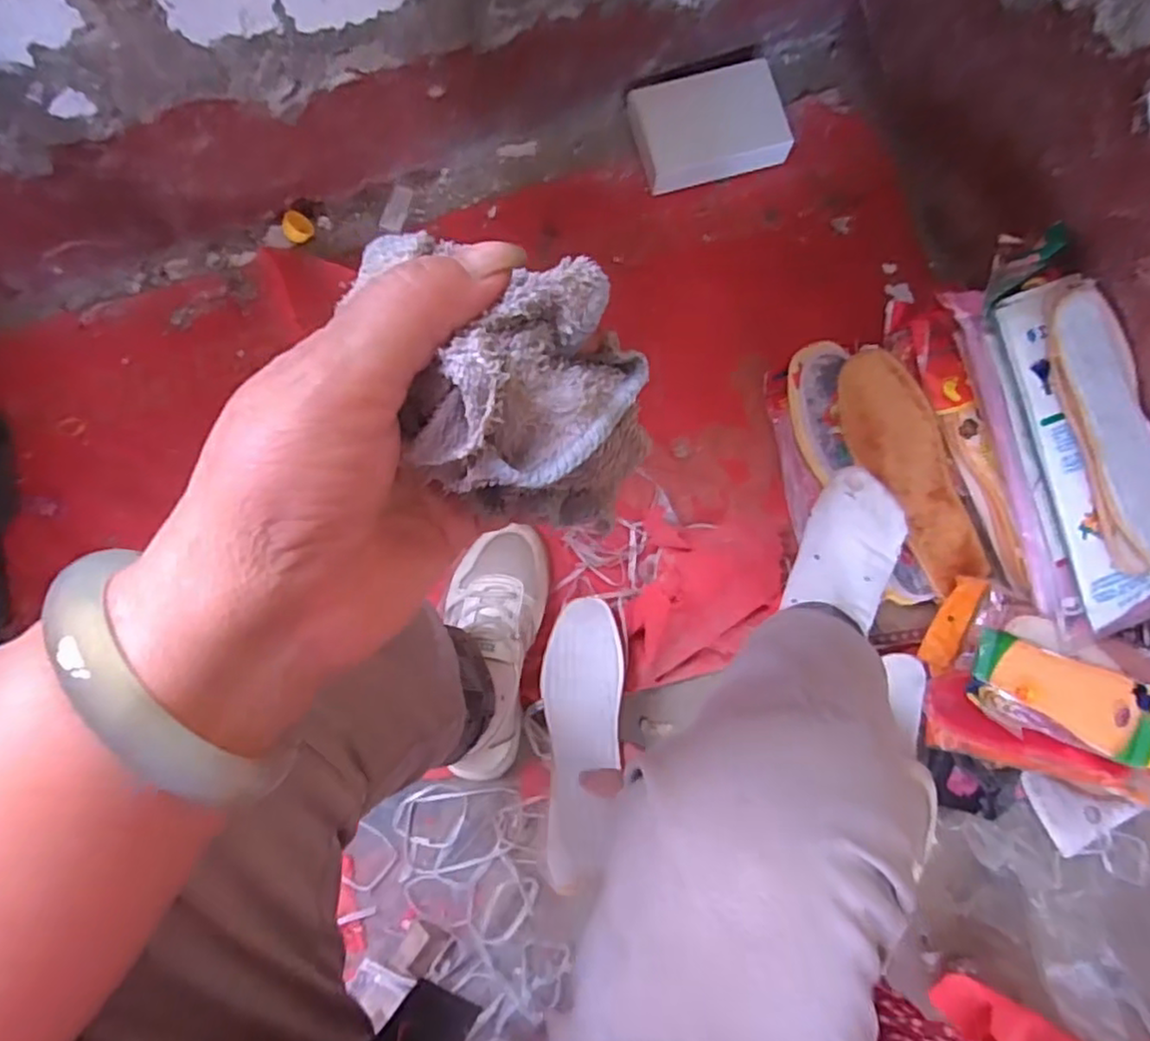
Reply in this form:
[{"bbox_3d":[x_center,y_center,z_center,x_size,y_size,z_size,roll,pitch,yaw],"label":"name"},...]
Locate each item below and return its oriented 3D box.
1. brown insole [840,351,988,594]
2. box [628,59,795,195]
[{"bbox_3d":[0.311,-0.045,0.633,0.078,0.014,0.228,-24,91,-3],"label":"brown insole"},{"bbox_3d":[0.145,-0.424,0.740,0.155,0.032,0.111,-13,82,-3],"label":"box"}]

